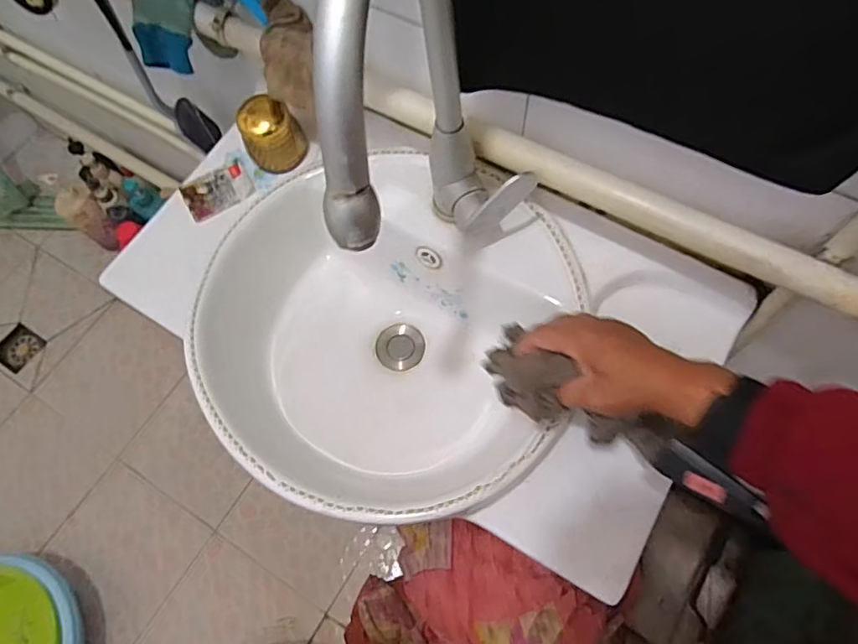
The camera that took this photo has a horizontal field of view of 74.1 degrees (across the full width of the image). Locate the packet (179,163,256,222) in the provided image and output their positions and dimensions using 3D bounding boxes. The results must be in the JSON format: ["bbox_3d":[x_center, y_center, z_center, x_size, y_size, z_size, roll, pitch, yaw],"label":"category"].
[{"bbox_3d":[-0.261,-0.162,0.701,0.081,0.004,0.056,-29,75,-9],"label":"packet"}]

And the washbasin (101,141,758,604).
[{"bbox_3d":[-0.040,0.009,0.648,0.645,0.220,0.398,26,70,13],"label":"washbasin"}]

